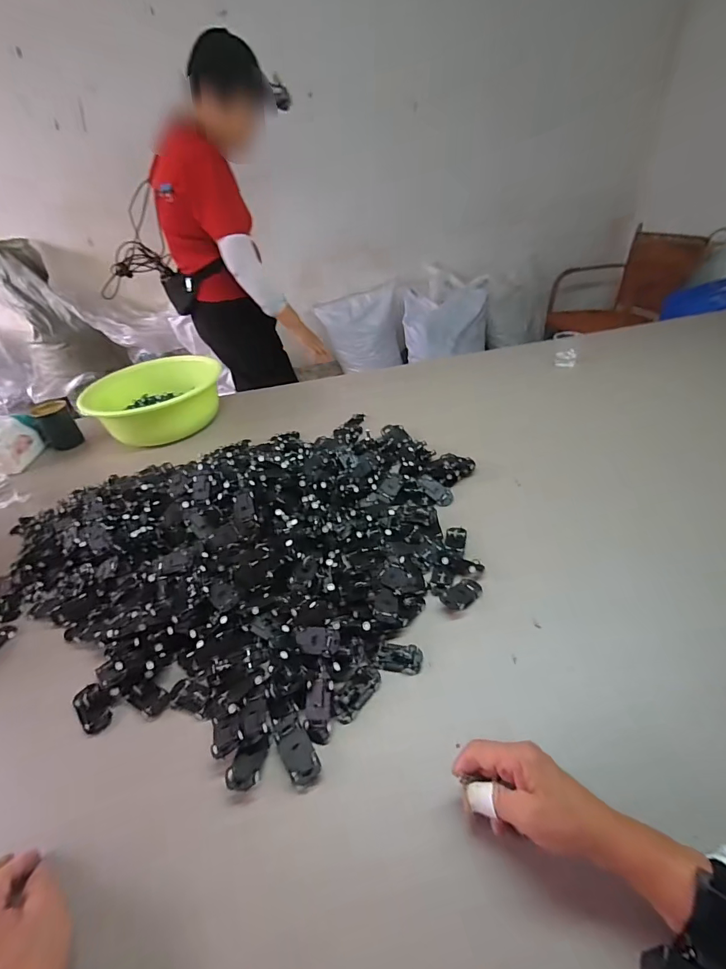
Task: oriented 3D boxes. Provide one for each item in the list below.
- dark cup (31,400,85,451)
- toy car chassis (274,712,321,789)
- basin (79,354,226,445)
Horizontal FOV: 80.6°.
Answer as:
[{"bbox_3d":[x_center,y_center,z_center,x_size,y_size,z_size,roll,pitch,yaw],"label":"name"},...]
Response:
[{"bbox_3d":[-0.747,-0.145,1.053,0.073,0.108,0.070,-31,43,-28],"label":"dark cup"},{"bbox_3d":[-0.069,0.268,0.437,0.030,0.014,0.070,-26,41,-23],"label":"toy car chassis"},{"bbox_3d":[-0.526,-0.216,1.083,0.305,0.127,0.280,28,49,37],"label":"basin"}]

